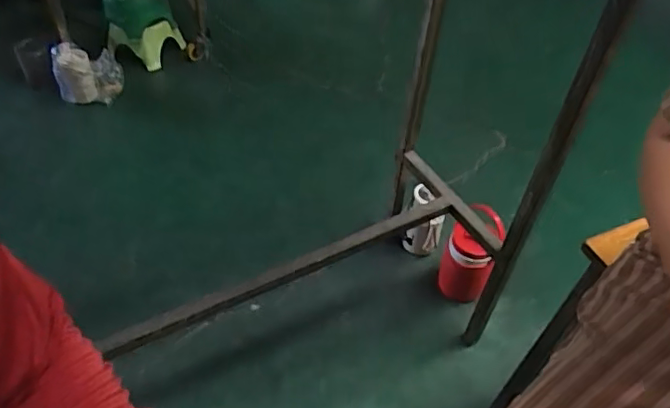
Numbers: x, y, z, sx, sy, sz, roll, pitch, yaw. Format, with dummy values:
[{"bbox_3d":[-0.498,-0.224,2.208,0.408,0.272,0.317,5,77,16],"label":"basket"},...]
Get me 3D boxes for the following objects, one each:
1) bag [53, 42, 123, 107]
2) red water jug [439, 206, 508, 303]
[{"bbox_3d":[-0.720,-0.389,1.673,0.187,0.186,0.087,-31,55,-29],"label":"bag"},{"bbox_3d":[0.346,0.138,1.485,0.128,0.250,0.133,2,46,-2],"label":"red water jug"}]

